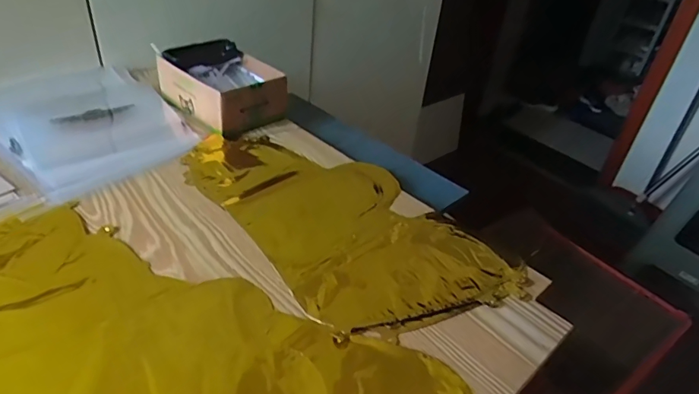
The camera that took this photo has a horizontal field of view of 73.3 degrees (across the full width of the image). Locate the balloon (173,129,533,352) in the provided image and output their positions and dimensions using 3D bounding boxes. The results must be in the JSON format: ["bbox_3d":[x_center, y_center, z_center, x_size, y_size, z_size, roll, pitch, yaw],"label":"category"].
[{"bbox_3d":[-0.020,0.013,0.560,0.219,0.011,0.411,-22,44,-34],"label":"balloon"}]

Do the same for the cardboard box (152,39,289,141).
[{"bbox_3d":[-0.200,-0.175,0.742,0.192,0.073,0.129,33,43,32],"label":"cardboard box"}]

